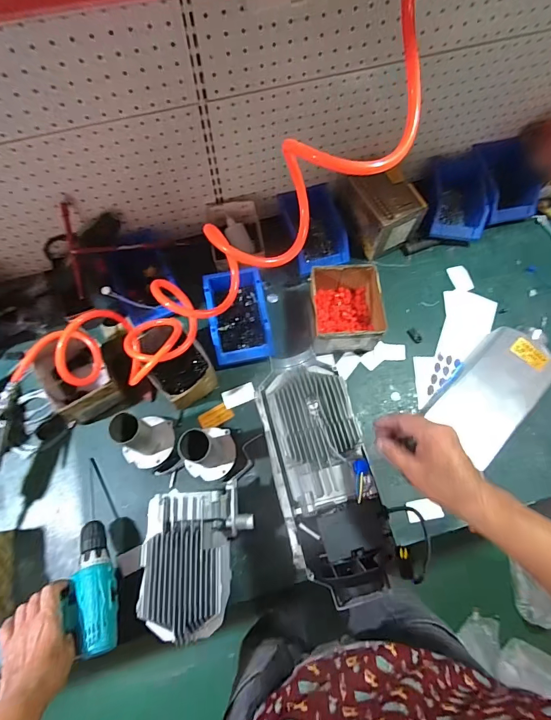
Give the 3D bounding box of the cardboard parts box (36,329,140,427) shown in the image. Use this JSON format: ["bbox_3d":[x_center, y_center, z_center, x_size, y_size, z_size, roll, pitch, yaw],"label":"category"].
[{"bbox_3d":[-0.359,0.027,0.722,0.129,0.118,0.138,-30,72,-11],"label":"cardboard parts box"}]

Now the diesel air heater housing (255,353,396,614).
[{"bbox_3d":[0.071,0.161,0.583,0.142,0.077,0.368,-14,70,-5],"label":"diesel air heater housing"}]

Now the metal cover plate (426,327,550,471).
[{"bbox_3d":[0.423,0.058,0.730,0.144,0.027,0.252,42,87,5],"label":"metal cover plate"}]

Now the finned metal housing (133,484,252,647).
[{"bbox_3d":[-0.121,0.319,0.617,0.163,0.093,0.216,-3,70,-2],"label":"finned metal housing"}]

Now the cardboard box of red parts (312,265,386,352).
[{"bbox_3d":[0.140,-0.104,0.783,0.135,0.095,0.160,-4,70,-2],"label":"cardboard box of red parts"}]

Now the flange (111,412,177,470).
[{"bbox_3d":[-0.237,0.137,0.677,0.090,0.122,0.095,20,71,7],"label":"flange"}]

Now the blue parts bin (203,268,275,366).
[{"bbox_3d":[-0.076,-0.090,0.784,0.122,0.065,0.186,-9,70,-4],"label":"blue parts bin"}]

